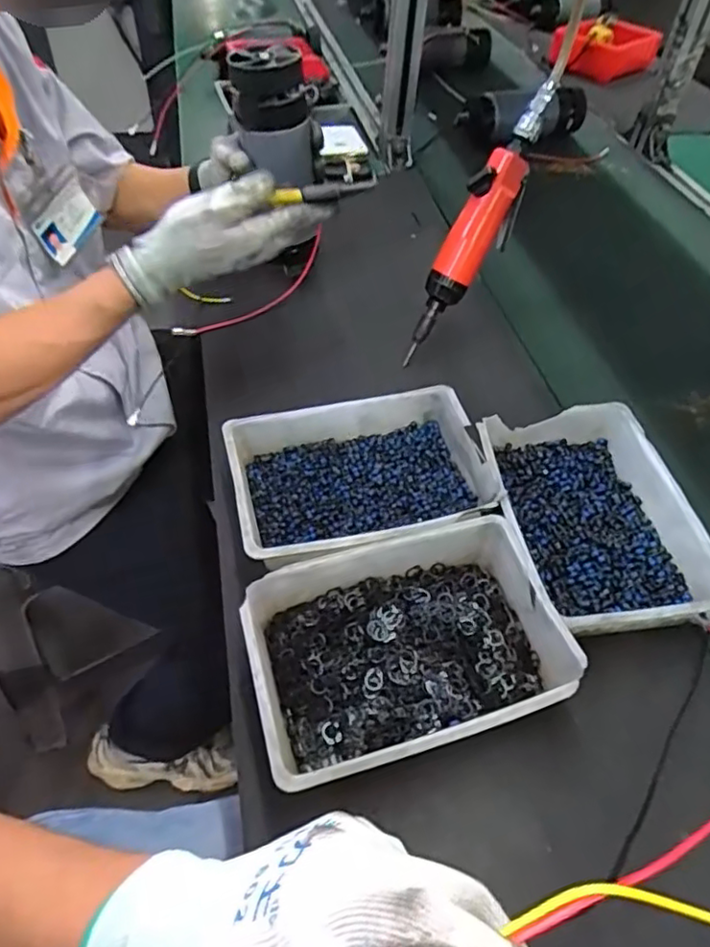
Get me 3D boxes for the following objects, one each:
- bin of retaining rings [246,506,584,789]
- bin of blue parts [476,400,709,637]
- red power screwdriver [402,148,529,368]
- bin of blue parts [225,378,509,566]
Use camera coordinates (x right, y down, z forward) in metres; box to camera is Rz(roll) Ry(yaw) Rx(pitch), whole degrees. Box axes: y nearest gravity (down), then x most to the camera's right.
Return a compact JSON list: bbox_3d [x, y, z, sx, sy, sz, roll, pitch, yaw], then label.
[{"bbox_3d":[0.033,0.114,0.422,0.203,0.046,0.143,-13,54,-13],"label":"bin of retaining rings"},{"bbox_3d":[0.190,0.035,0.506,0.150,0.058,0.204,-6,53,-7],"label":"bin of blue parts"},{"bbox_3d":[0.109,-0.208,0.626,0.033,0.206,0.064,40,26,25],"label":"red power screwdriver"},{"bbox_3d":[0.006,0.003,0.519,0.208,0.045,0.146,-11,53,-11],"label":"bin of blue parts"}]

